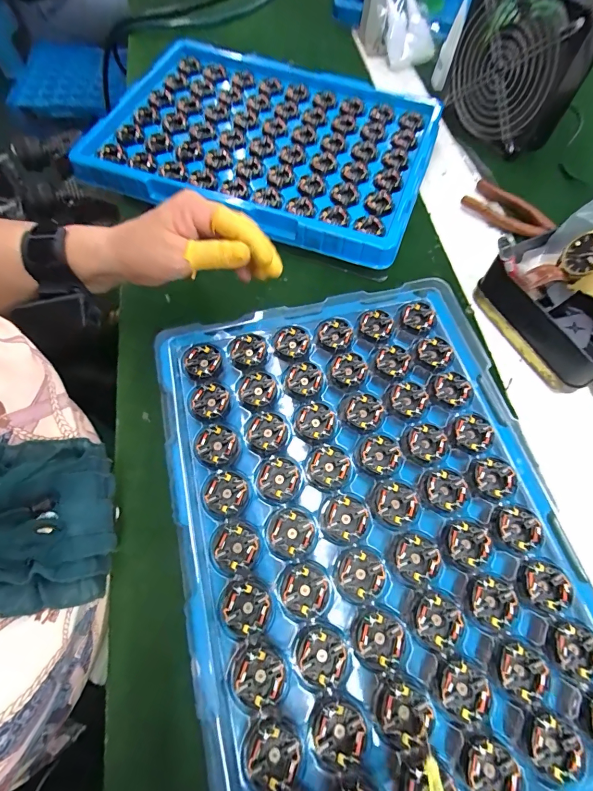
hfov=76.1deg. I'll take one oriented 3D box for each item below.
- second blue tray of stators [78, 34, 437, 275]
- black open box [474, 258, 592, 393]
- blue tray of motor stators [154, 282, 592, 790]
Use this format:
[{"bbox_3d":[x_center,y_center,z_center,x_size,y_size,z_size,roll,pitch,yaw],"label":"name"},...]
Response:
[{"bbox_3d":[-0.031,-0.307,0.449,0.364,0.034,0.270,18,64,8],"label":"second blue tray of stators"},{"bbox_3d":[0.236,-0.073,0.358,0.062,0.053,0.136,-29,69,-14],"label":"black open box"},{"bbox_3d":[0.051,0.088,0.288,0.277,0.052,0.369,-11,64,-7],"label":"blue tray of motor stators"}]

